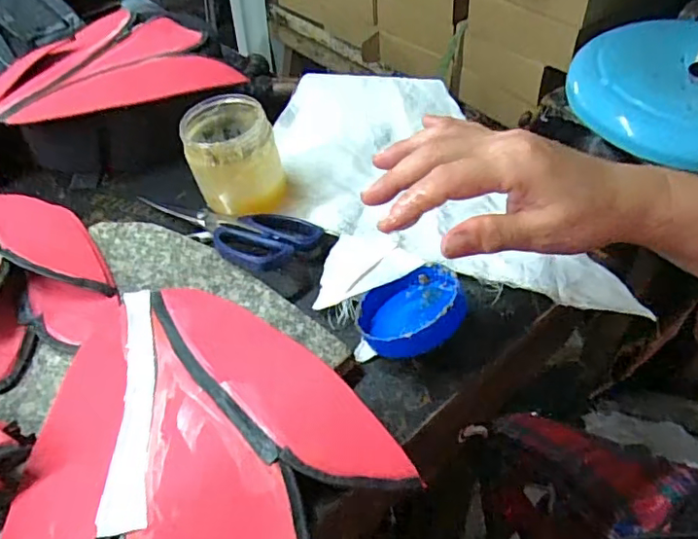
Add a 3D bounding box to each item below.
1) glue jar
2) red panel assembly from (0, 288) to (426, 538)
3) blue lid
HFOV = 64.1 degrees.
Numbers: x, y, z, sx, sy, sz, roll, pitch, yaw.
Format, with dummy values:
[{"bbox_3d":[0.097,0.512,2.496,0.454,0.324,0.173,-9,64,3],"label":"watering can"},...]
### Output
[{"bbox_3d":[-0.099,-0.098,0.483,0.074,0.077,0.081,-13,48,-9],"label":"glue jar"},{"bbox_3d":[-0.105,0.093,0.344,0.220,0.014,0.208,-21,49,-15],"label":"red panel assembly"},{"bbox_3d":[0.043,0.028,0.381,0.071,0.017,0.072,-22,26,10],"label":"blue lid"}]

